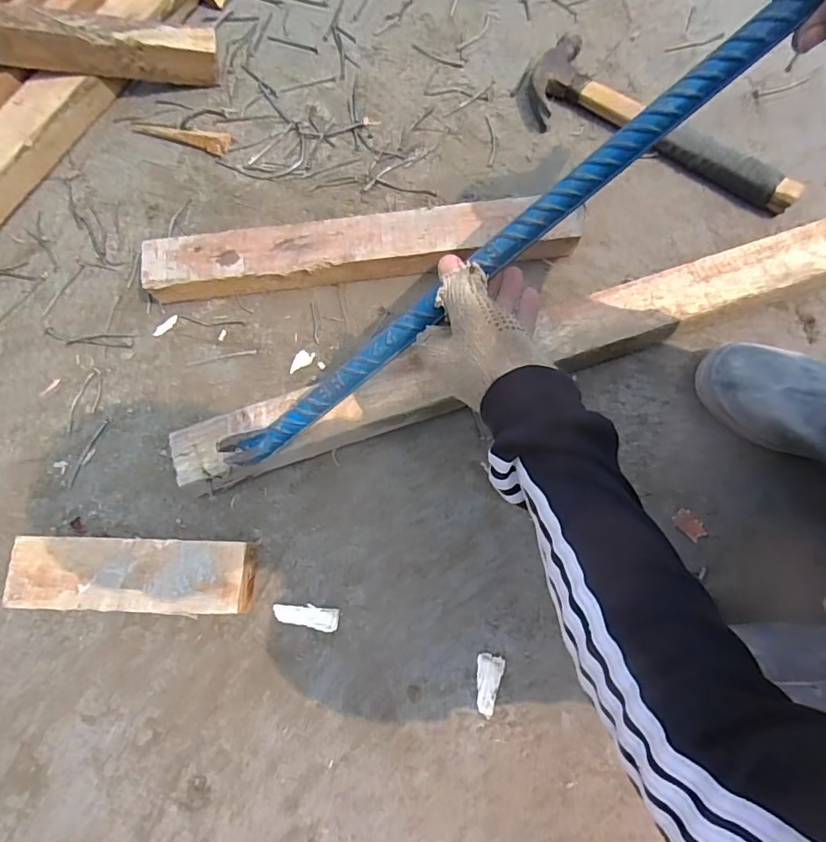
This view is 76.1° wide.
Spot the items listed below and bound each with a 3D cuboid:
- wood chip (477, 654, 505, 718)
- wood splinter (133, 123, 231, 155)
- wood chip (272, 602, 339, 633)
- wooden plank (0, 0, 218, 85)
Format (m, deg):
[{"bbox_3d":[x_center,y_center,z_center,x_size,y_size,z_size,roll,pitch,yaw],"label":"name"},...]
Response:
[{"bbox_3d":[0.066,0.232,0.465,0.021,0.011,0.048,11,74,4],"label":"wood chip"},{"bbox_3d":[-0.285,-0.346,0.642,0.129,0.012,0.029,11,74,4],"label":"wood splinter"},{"bbox_3d":[-0.099,0.179,0.486,0.059,0.008,0.021,10,74,4],"label":"wood chip"},{"bbox_3d":[-0.361,-0.430,0.604,0.252,0.072,0.034,-5,73,-17],"label":"wooden plank"}]

